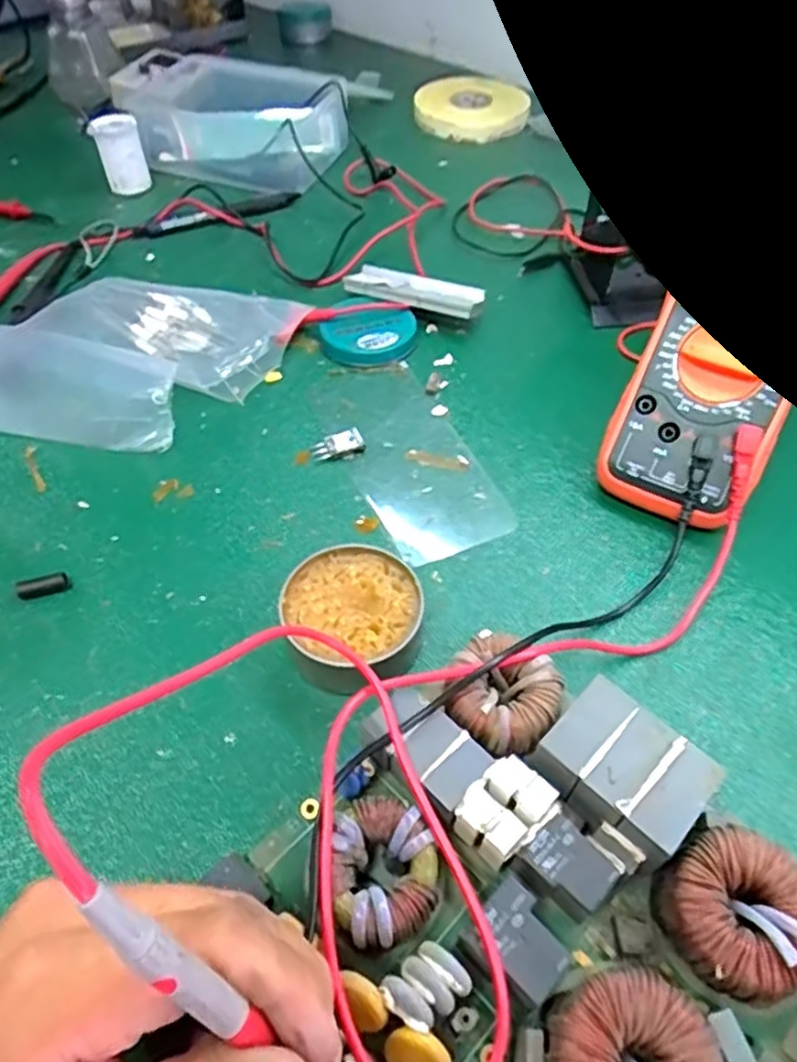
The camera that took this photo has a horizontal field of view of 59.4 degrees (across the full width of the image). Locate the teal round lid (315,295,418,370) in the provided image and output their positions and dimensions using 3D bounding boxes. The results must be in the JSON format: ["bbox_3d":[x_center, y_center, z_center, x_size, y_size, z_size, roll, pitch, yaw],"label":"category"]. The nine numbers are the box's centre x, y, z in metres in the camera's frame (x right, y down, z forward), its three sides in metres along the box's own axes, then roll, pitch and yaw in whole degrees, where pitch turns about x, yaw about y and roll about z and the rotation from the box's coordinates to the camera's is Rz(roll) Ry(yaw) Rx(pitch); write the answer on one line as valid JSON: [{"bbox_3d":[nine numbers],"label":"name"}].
[{"bbox_3d":[-0.021,-0.133,0.468,0.059,0.012,0.059,0,52,0],"label":"teal round lid"}]

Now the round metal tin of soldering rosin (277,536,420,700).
[{"bbox_3d":[-0.019,0.042,0.319,0.061,0.030,0.069,-17,53,-12],"label":"round metal tin of soldering rosin"}]

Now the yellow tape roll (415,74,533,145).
[{"bbox_3d":[0.072,-0.420,0.694,0.106,0.020,0.109,0,52,0],"label":"yellow tape roll"}]

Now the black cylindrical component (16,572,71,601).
[{"bbox_3d":[-0.176,0.027,0.346,0.024,0.009,0.010,-17,53,-12],"label":"black cylindrical component"}]

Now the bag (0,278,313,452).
[{"bbox_3d":[-0.162,-0.118,0.446,0.171,0.033,0.150,8,52,7],"label":"bag"}]

